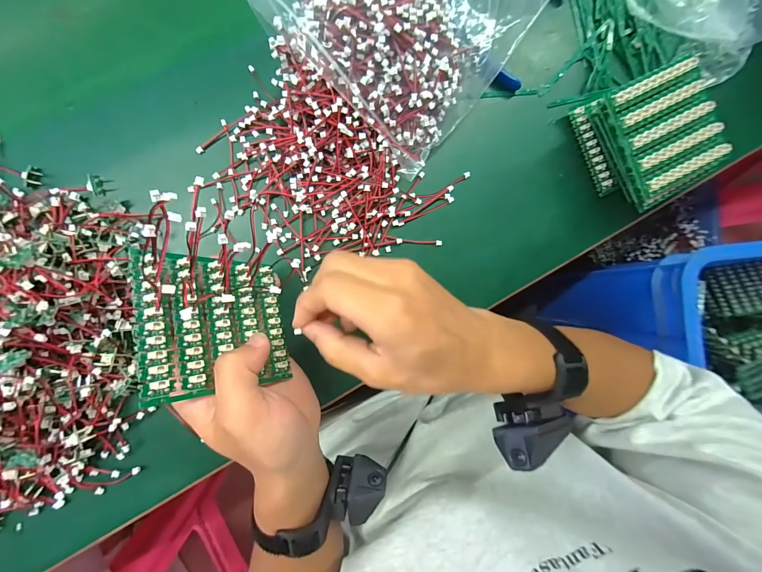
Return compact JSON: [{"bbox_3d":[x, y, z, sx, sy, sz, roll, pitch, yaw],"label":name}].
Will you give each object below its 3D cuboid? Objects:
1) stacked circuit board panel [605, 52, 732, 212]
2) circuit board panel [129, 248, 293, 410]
[{"bbox_3d":[0.225,-0.122,0.283,0.084,0.047,0.100,-27,93,-6],"label":"stacked circuit board panel"},{"bbox_3d":[-0.097,0.021,0.201,0.006,0.085,0.079,-24,73,35],"label":"circuit board panel"}]

